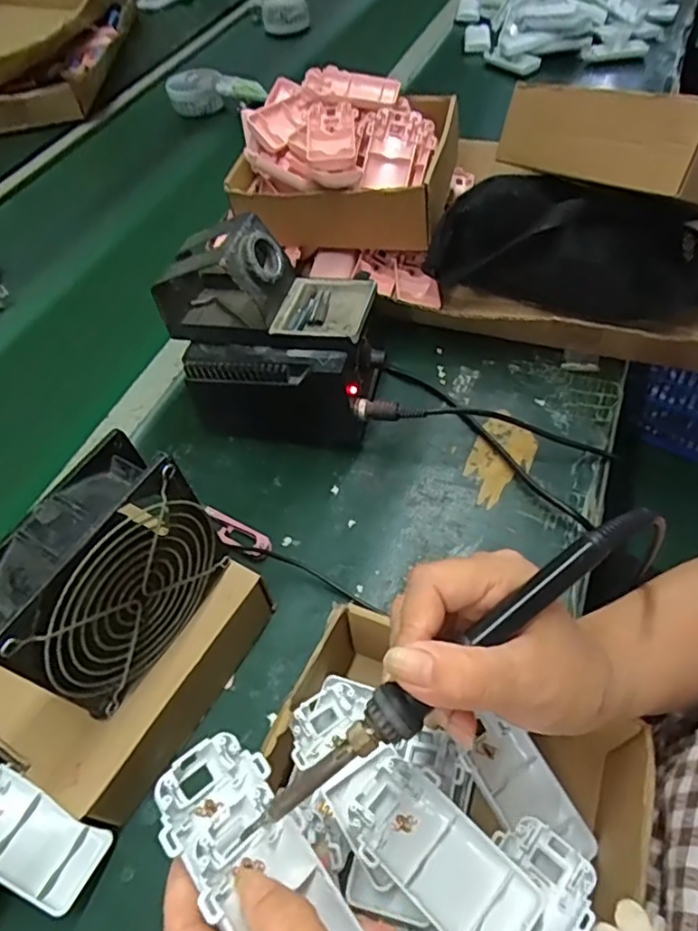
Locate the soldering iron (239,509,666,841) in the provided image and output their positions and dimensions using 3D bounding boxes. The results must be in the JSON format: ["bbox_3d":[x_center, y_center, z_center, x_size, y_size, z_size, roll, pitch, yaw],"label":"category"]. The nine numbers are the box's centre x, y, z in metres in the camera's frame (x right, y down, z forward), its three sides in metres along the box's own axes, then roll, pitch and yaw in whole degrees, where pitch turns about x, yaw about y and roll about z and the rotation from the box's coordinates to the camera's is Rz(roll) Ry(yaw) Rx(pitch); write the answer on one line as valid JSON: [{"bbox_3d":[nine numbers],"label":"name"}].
[{"bbox_3d":[0.048,0.082,0.243,0.205,0.016,0.024,-37,57,-4],"label":"soldering iron"}]

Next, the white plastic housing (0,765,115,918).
[{"bbox_3d":[-0.190,0.208,0.339,0.102,0.019,0.042,24,39,11],"label":"white plastic housing"}]

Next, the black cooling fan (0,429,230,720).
[{"bbox_3d":[-0.131,0.063,0.328,0.044,0.114,0.117,25,58,20],"label":"black cooling fan"}]

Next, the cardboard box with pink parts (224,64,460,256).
[{"bbox_3d":[-0.004,-0.325,0.634,0.215,0.107,0.183,8,54,9],"label":"cardboard box with pink parts"}]

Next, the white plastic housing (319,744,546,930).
[{"bbox_3d":[0.039,0.188,0.295,0.107,0.018,0.048,32,61,24],"label":"white plastic housing"}]

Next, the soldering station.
[{"bbox_3d":[-0.063,-0.105,0.492,0.173,0.158,0.107,7,54,10],"label":"soldering station"}]

